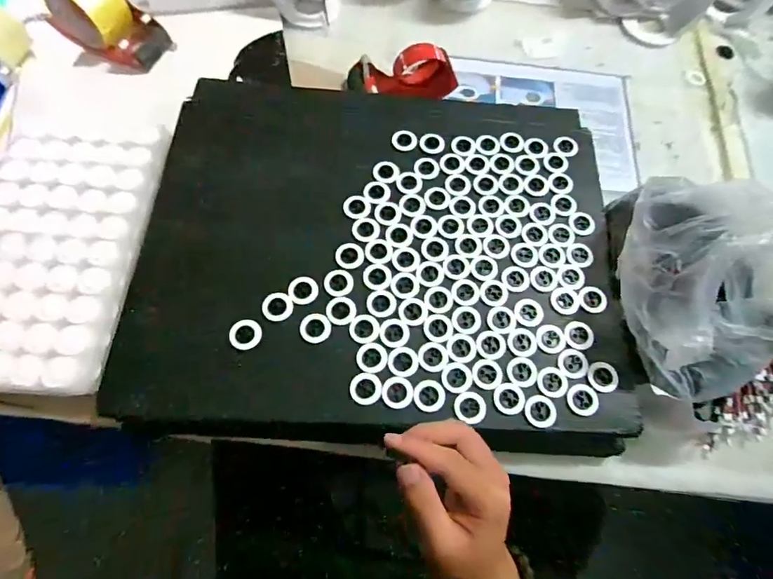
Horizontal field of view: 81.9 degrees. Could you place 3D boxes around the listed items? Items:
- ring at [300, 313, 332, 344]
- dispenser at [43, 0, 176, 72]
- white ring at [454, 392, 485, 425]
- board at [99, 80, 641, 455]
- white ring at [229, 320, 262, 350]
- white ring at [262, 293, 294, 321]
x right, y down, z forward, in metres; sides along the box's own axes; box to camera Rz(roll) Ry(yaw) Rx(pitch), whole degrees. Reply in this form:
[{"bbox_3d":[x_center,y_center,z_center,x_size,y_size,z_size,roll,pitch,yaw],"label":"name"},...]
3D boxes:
[{"bbox_3d":[-0.067,0.037,0.423,0.029,0.004,0.029,1,67,-1],"label":"ring"},{"bbox_3d":[-0.369,-0.361,0.584,0.130,0.082,0.082,28,69,10],"label":"dispenser"},{"bbox_3d":[0.076,0.107,0.404,0.028,0.004,0.028,1,67,-1],"label":"white ring"},{"bbox_3d":[0.004,-0.054,0.461,0.472,0.017,0.387,3,67,0],"label":"board"},{"bbox_3d":[-0.132,0.042,0.417,0.028,0.005,0.029,1,67,-1],"label":"white ring"},{"bbox_3d":[-0.105,0.016,0.429,0.028,0.008,0.028,1,67,-1],"label":"white ring"}]

